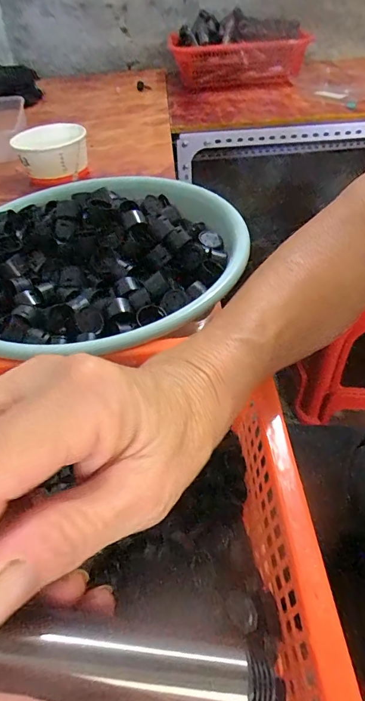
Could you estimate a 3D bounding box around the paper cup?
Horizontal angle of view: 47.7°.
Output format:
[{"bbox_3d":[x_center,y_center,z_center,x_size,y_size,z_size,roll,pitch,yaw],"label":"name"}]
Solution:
[{"bbox_3d":[-0.238,-0.368,0.760,0.127,0.061,0.113,-9,45,-5],"label":"paper cup"}]

